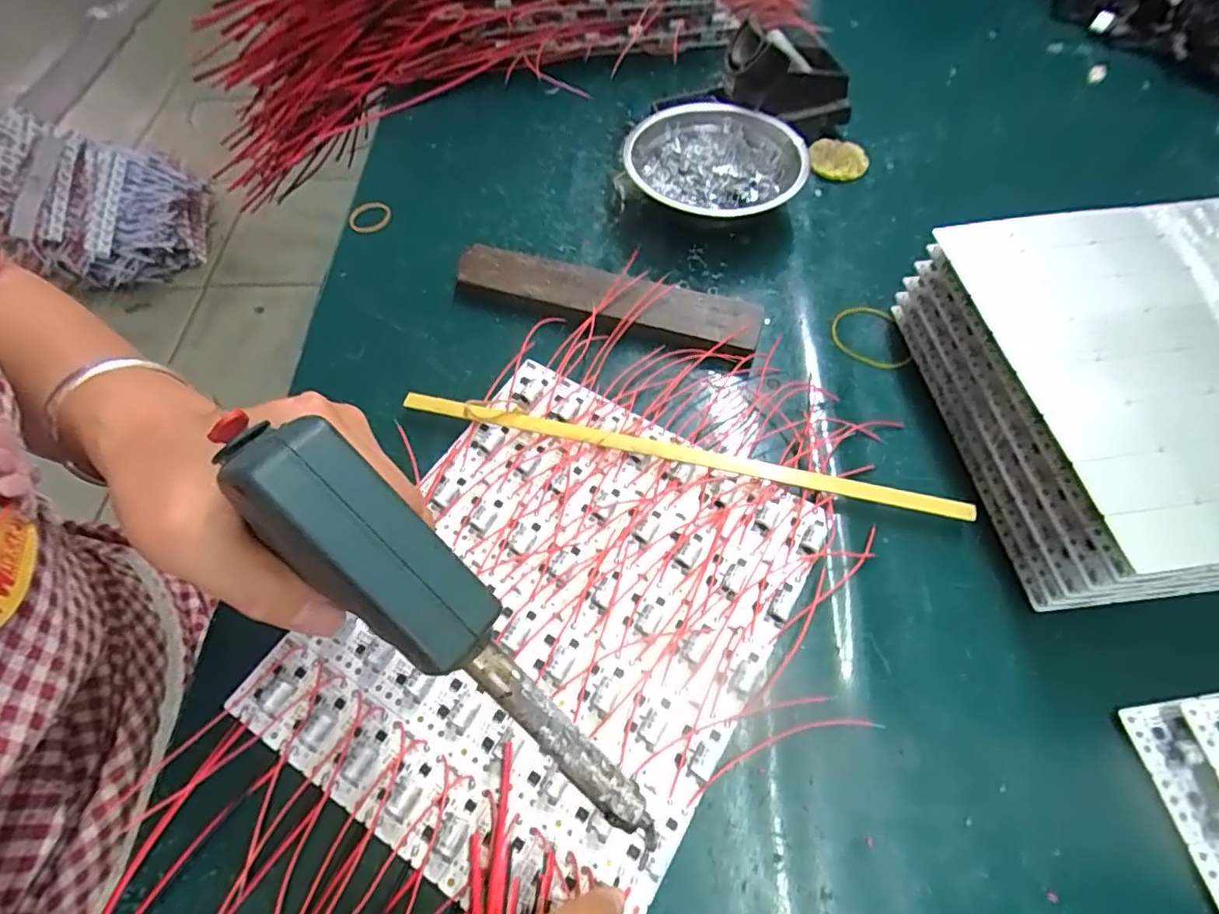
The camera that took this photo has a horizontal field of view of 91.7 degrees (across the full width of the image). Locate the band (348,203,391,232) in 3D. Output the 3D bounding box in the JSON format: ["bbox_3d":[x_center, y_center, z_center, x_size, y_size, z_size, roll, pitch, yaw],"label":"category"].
[{"bbox_3d":[-0.180,-0.180,0.442,0.032,0.004,0.029,-23,66,-12],"label":"band"}]

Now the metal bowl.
[{"bbox_3d":[0.076,-0.209,0.434,0.126,0.036,0.118,0,61,0],"label":"metal bowl"}]

